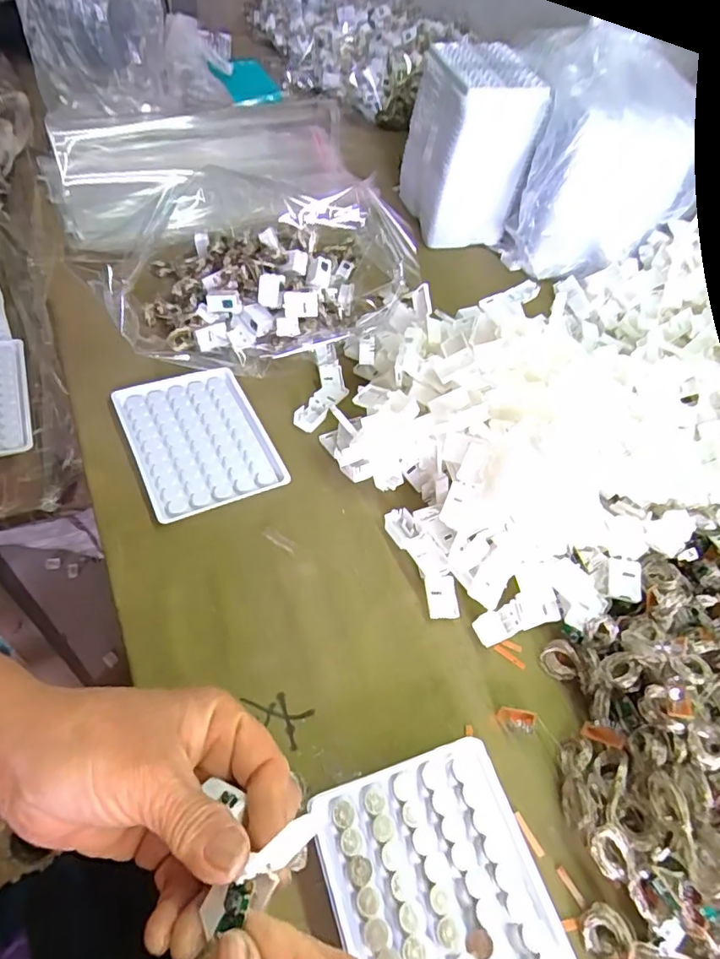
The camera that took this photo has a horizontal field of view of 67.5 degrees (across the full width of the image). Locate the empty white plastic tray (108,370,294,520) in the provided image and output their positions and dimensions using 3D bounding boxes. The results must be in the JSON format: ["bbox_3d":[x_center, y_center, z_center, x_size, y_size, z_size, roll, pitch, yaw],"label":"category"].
[{"bbox_3d":[-0.121,-0.032,0.404,0.094,0.012,0.123,-20,59,-23],"label":"empty white plastic tray"}]

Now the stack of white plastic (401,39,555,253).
[{"bbox_3d":[0.117,-0.368,0.602,0.106,0.160,0.128,-3,52,-9],"label":"stack of white plastic"}]

